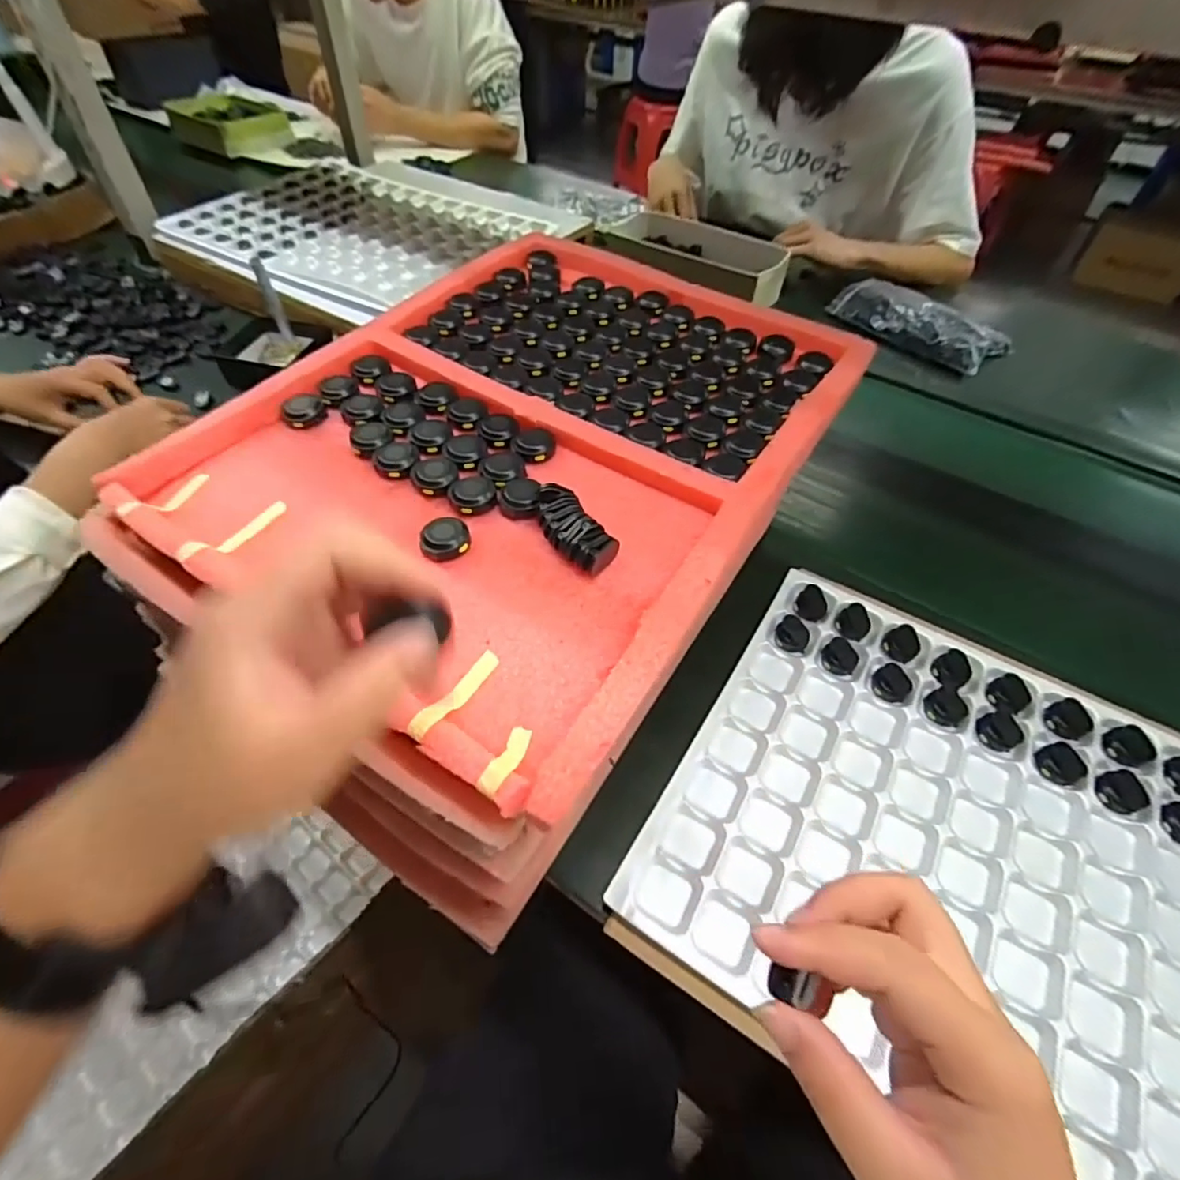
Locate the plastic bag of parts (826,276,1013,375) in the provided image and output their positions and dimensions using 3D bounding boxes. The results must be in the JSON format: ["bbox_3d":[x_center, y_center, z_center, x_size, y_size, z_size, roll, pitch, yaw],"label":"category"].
[{"bbox_3d":[0.525,-0.431,0.942,0.140,0.042,0.259,-33,59,-27],"label":"plastic bag of parts"}]

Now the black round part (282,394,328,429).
[{"bbox_3d":[-0.213,-0.134,0.438,0.030,0.009,0.030,-13,52,-14],"label":"black round part"}]

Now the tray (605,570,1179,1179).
[{"bbox_3d":[0.318,0.209,0.421,0.504,0.038,0.366,28,54,18],"label":"tray"}]

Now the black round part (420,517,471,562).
[{"bbox_3d":[-0.090,-0.032,0.364,0.029,0.008,0.031,-8,51,-10],"label":"black round part"}]

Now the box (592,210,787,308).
[{"bbox_3d":[0.163,-0.559,0.984,0.341,0.061,0.128,34,56,22],"label":"box"}]

